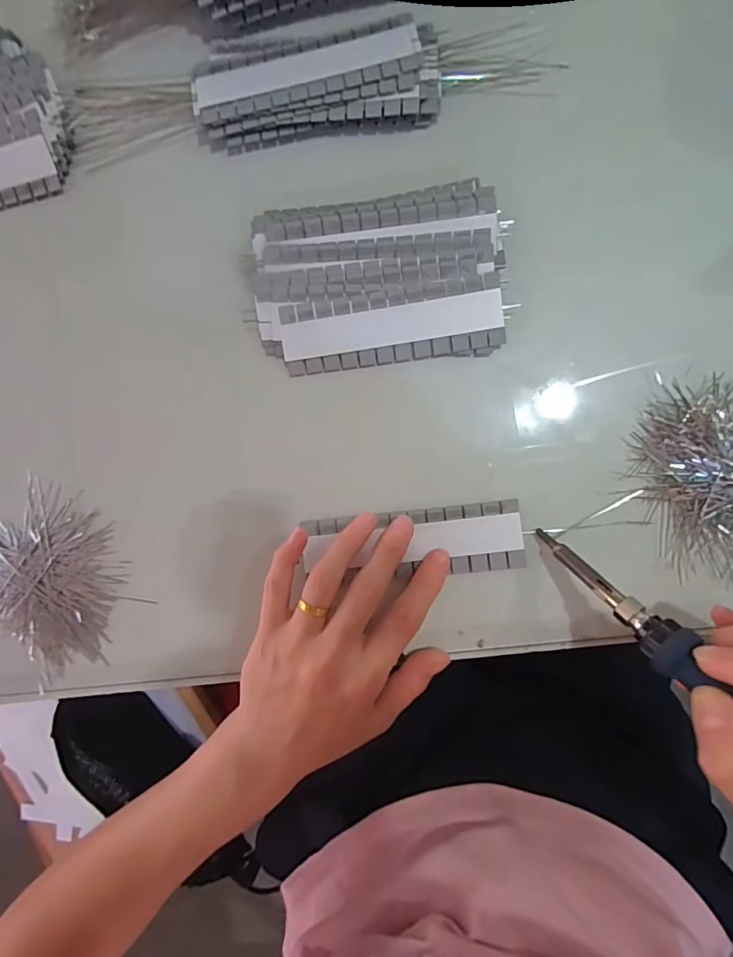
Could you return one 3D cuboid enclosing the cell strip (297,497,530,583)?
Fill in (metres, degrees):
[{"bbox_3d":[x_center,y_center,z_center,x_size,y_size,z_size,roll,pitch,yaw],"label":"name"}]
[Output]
[{"bbox_3d":[0.027,0.037,0.270,0.123,0.005,0.038,-6,88,6],"label":"cell strip"}]

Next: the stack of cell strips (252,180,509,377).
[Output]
[{"bbox_3d":[0.006,-0.110,0.265,0.136,0.019,0.086,-4,91,6],"label":"stack of cell strips"}]

